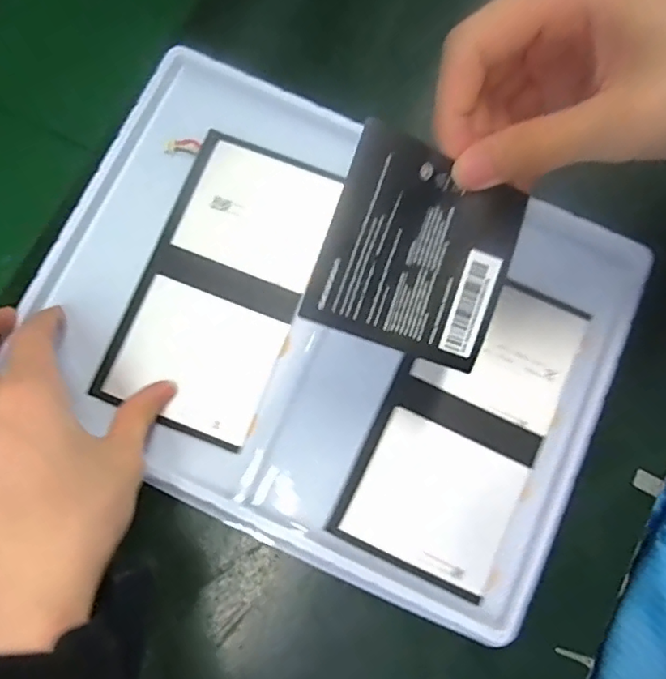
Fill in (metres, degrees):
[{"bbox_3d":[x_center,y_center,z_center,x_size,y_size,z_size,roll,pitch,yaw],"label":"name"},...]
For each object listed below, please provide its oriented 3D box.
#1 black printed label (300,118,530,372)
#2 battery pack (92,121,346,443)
[{"bbox_3d":[0.035,-0.034,0.221,0.076,0.006,0.076,18,94,-19],"label":"black printed label"},{"bbox_3d":[-0.062,-0.032,0.326,0.090,0.011,0.170,21,80,3],"label":"battery pack"}]

